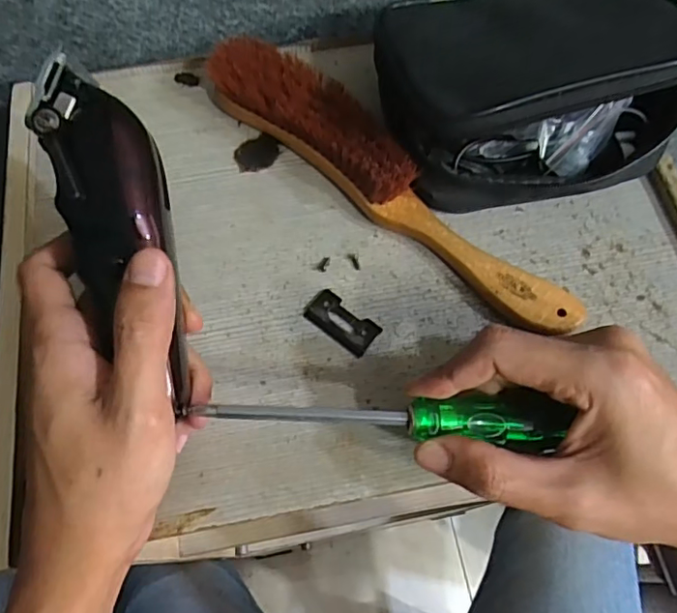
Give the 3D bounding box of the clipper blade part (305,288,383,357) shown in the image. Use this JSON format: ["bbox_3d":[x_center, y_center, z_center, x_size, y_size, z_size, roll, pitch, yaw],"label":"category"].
[{"bbox_3d":[0.002,0.008,0.311,0.041,0.004,0.021,37,71,16],"label":"clipper blade part"}]

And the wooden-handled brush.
[{"bbox_3d":[0.029,-0.075,0.325,0.257,0.040,0.043,39,72,17],"label":"wooden-handled brush"}]

